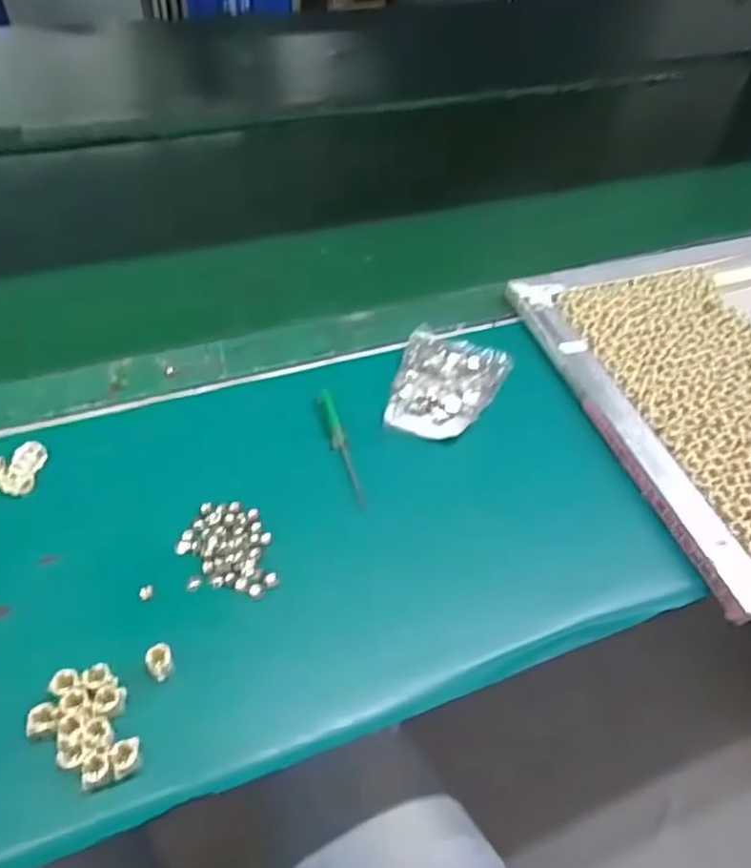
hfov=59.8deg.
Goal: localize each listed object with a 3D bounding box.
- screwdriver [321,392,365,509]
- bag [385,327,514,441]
[{"bbox_3d":[-0.029,0.008,0.541,0.012,0.014,0.116,-12,53,-14],"label":"screwdriver"},{"bbox_3d":[0.066,-0.044,0.588,0.093,0.017,0.119,15,52,7],"label":"bag"}]

